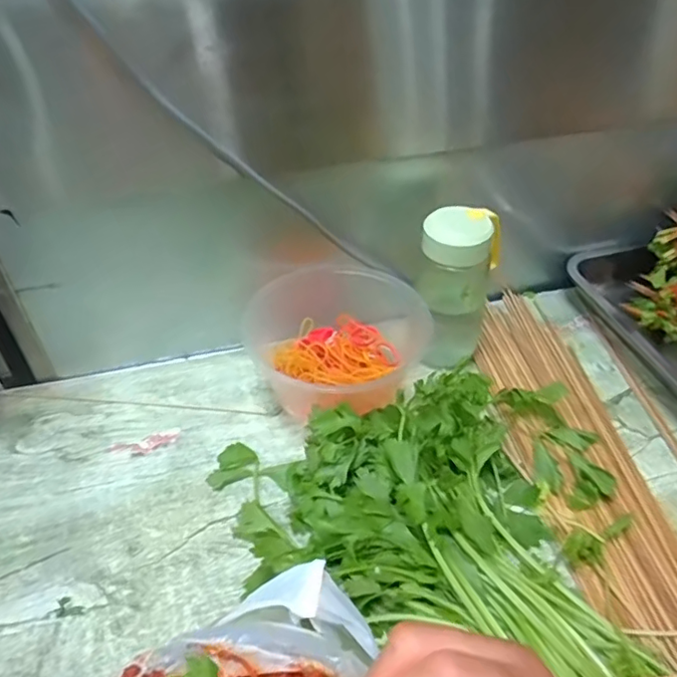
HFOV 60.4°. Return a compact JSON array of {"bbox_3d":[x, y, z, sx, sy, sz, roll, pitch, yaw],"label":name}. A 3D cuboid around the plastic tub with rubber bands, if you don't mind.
[{"bbox_3d":[0.008,0.003,0.555,0.156,0.078,0.134,-31,51,-29],"label":"plastic tub with rubber bands"}]

